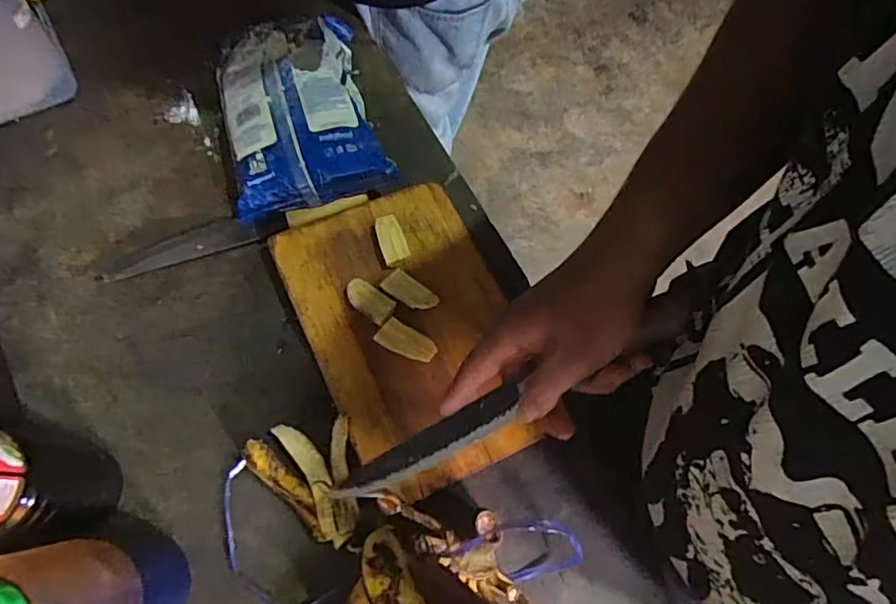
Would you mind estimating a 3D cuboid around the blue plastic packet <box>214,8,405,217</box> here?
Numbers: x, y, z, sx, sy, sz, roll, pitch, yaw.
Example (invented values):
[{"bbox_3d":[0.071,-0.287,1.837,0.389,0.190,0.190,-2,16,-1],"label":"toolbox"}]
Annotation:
[{"bbox_3d":[-0.163,-0.208,0.623,0.156,0.063,0.217,-13,71,-9],"label":"blue plastic packet"}]

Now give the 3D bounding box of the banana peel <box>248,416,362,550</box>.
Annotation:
[{"bbox_3d":[-0.129,0.163,0.508,0.088,0.026,0.106,-10,68,-5],"label":"banana peel"}]

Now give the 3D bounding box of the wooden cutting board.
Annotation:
[{"bbox_3d":[-0.034,0.022,0.552,0.190,0.022,0.295,-24,70,-10],"label":"wooden cutting board"}]

